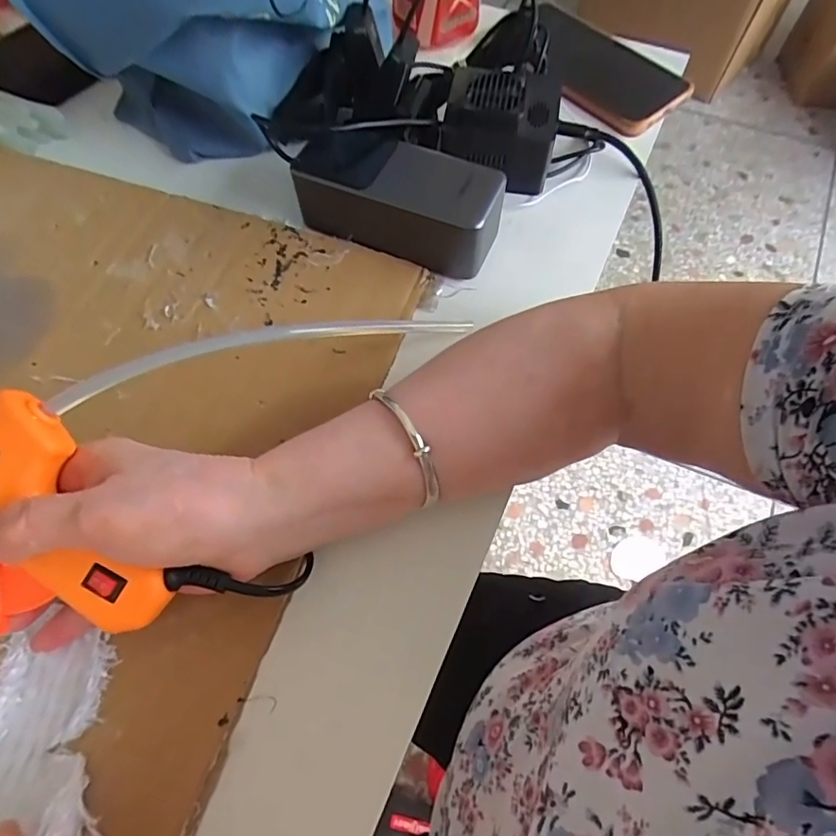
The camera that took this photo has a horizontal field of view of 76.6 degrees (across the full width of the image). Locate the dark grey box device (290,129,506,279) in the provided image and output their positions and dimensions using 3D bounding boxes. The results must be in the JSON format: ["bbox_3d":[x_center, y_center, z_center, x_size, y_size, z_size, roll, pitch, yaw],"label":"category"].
[{"bbox_3d":[-0.009,-0.145,0.351,0.135,0.044,0.060,23,66,10],"label":"dark grey box device"}]

